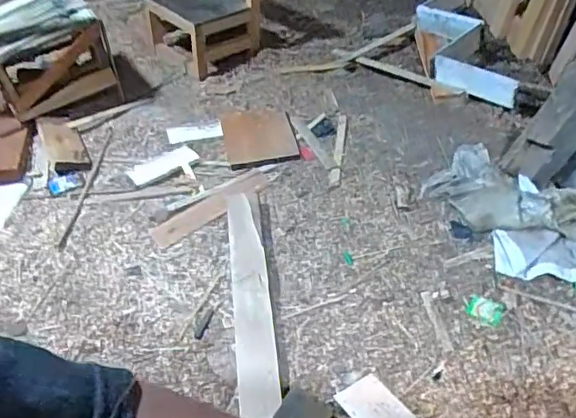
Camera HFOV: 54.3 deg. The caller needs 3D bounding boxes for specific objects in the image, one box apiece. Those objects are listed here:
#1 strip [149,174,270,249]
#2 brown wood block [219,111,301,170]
[{"bbox_3d":[-0.196,-0.005,1.462,0.343,0.018,0.072,-33,48,-26],"label":"strip"},{"bbox_3d":[-0.083,-0.215,1.634,0.202,0.024,0.271,-10,42,-4],"label":"brown wood block"}]

